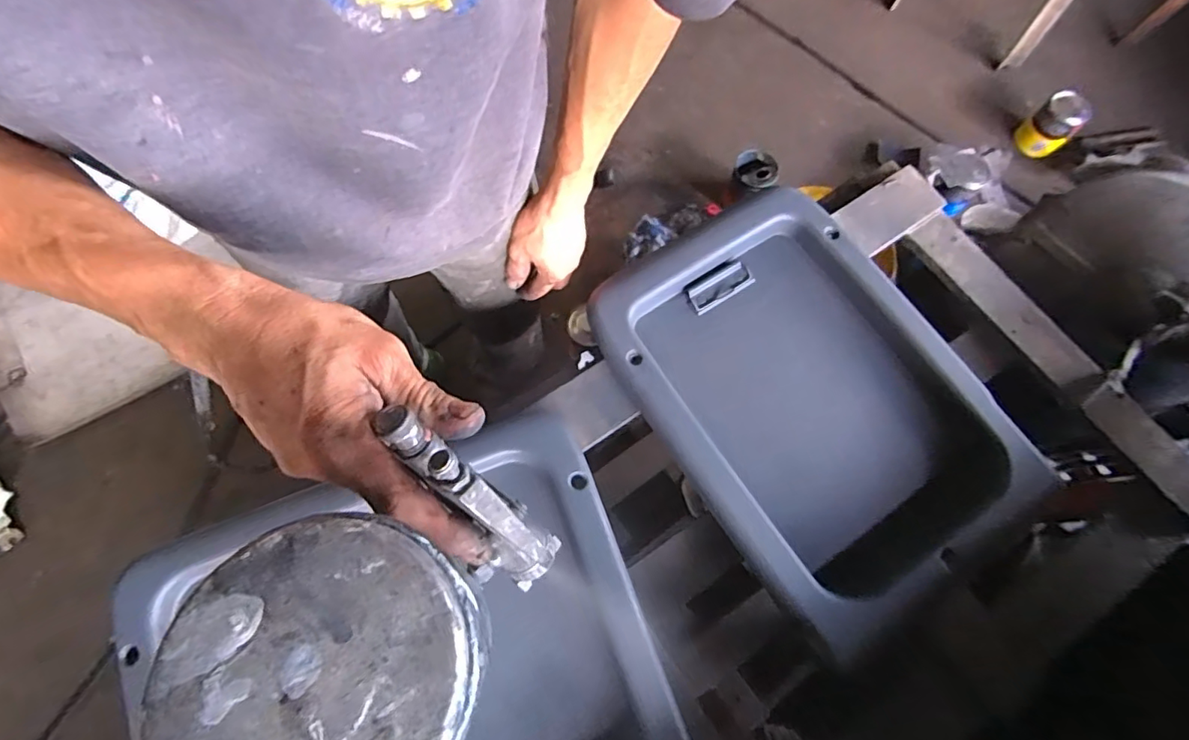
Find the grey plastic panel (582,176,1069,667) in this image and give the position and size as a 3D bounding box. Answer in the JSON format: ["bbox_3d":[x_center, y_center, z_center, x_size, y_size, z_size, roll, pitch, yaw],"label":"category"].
[{"bbox_3d":[0.206,0.022,0.551,0.291,0.054,0.406,-31,75,-11],"label":"grey plastic panel"}]

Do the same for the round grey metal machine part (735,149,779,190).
[{"bbox_3d":[0.398,-0.486,1.347,0.095,0.048,0.111,17,72,4],"label":"round grey metal machine part"}]

